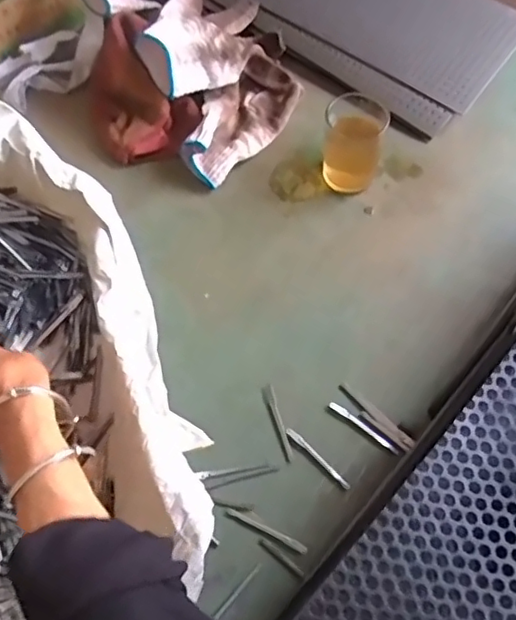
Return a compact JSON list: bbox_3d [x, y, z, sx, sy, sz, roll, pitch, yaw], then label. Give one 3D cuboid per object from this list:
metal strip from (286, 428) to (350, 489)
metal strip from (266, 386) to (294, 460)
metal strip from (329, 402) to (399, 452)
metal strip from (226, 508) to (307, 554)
[{"bbox_3d":[0.049,0.120,0.476,0.066,0.004,0.007,42,71,15],"label":"metal strip"},{"bbox_3d":[0.018,0.093,0.491,0.006,0.004,0.065,-14,67,-8],"label":"metal strip"},{"bbox_3d":[0.088,0.096,0.484,0.065,0.004,0.006,35,72,17],"label":"metal strip"},{"bbox_3d":[0.007,0.171,0.455,0.068,0.006,0.006,25,68,9],"label":"metal strip"}]

